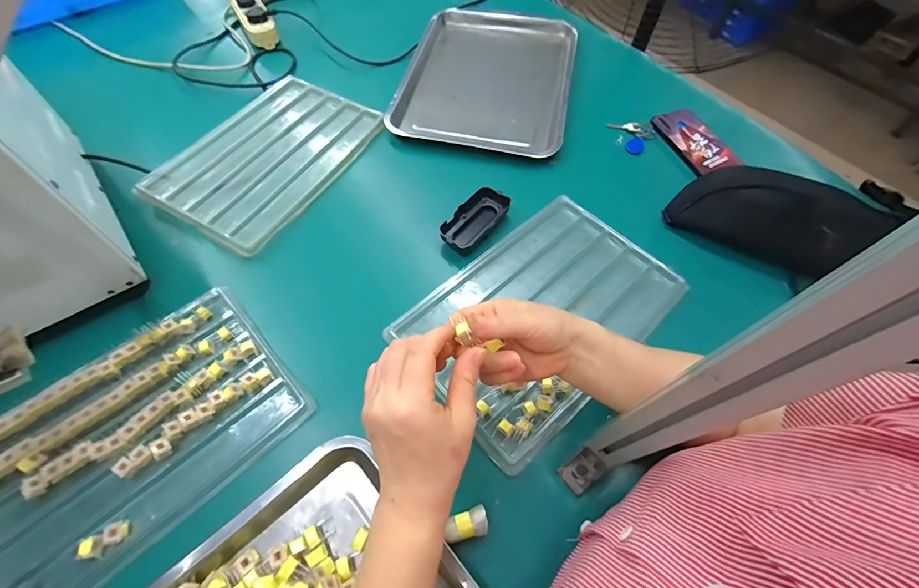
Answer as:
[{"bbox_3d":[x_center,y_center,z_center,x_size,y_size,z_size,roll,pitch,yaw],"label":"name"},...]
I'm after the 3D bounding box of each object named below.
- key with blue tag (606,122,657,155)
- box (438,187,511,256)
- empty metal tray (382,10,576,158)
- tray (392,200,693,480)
[{"bbox_3d":[0.275,-0.260,0.639,0.075,0.013,0.060,30,64,15],"label":"key with blue tag"},{"bbox_3d":[0.021,-0.101,0.538,0.058,0.025,0.108,39,67,19],"label":"box"},{"bbox_3d":[0.055,-0.394,0.715,0.291,0.039,0.383,12,61,5],"label":"empty metal tray"},{"bbox_3d":[0.100,0.015,0.474,0.324,0.024,0.216,-38,68,-20],"label":"tray"}]

